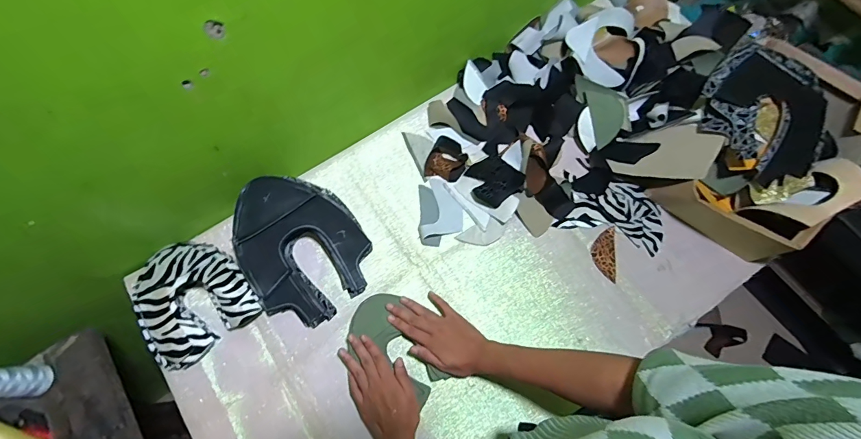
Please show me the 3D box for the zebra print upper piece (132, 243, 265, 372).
[{"bbox_3d":[-0.379,0.127,0.627,0.163,0.075,0.168,-40,75,-13],"label":"zebra print upper piece"}]

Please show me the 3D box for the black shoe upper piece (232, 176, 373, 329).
[{"bbox_3d":[-0.210,0.039,0.645,0.192,0.101,0.241,-28,73,-9],"label":"black shoe upper piece"}]

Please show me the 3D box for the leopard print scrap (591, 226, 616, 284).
[{"bbox_3d":[0.302,0.059,0.687,0.039,0.008,0.091,3,71,1],"label":"leopard print scrap"}]

